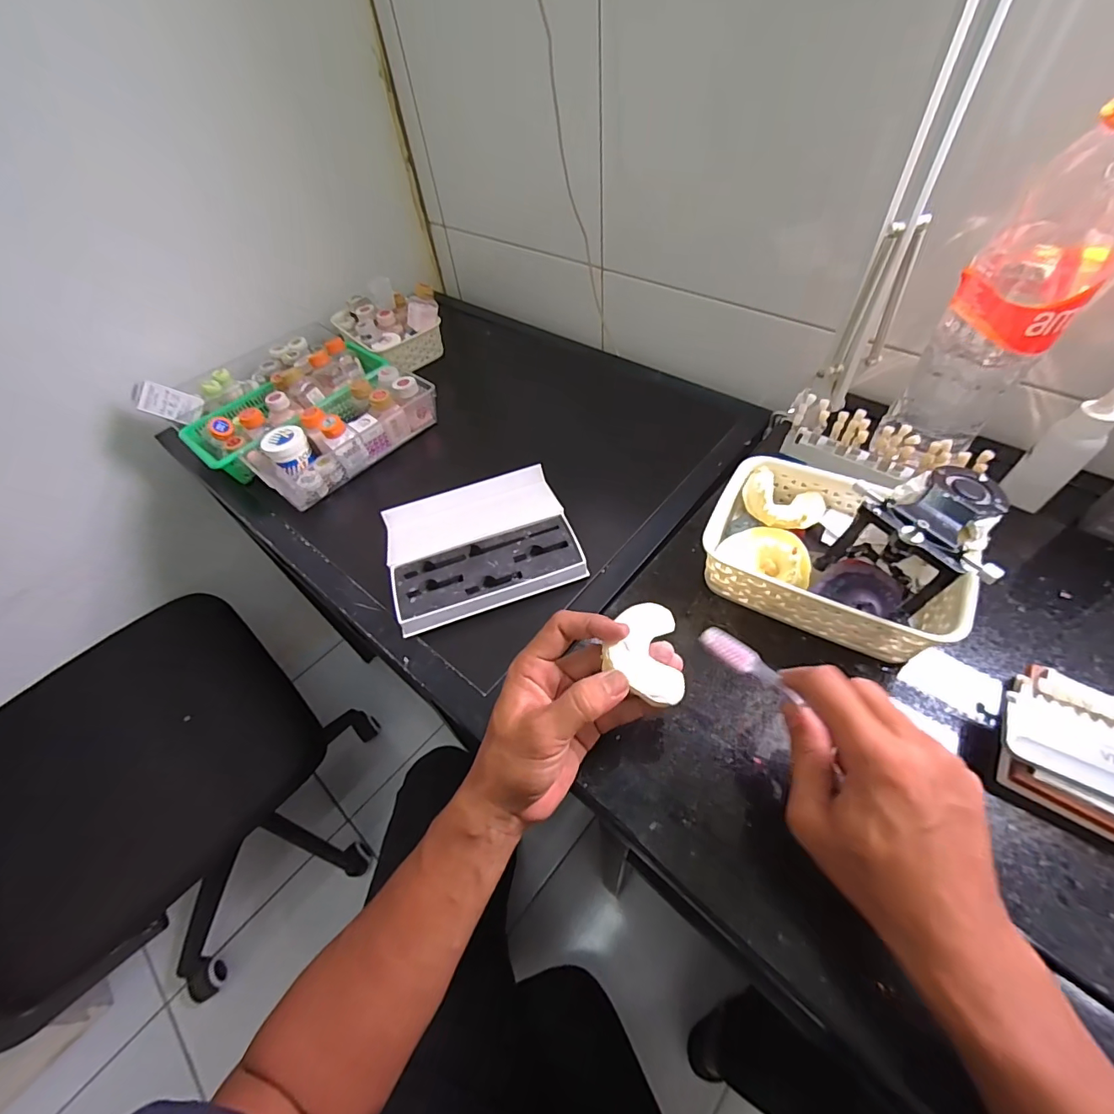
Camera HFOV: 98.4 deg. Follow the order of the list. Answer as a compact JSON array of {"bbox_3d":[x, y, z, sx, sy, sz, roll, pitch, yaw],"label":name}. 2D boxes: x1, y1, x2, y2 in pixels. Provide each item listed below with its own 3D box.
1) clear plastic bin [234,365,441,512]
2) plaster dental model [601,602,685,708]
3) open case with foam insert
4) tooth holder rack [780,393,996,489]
[{"bbox_3d":[-0.319,-0.190,0.704,0.138,0.075,0.262,34,63,27],"label":"clear plastic bin"},{"bbox_3d":[0.058,0.066,0.336,0.055,0.022,0.069,13,57,-10],"label":"plaster dental model"},{"bbox_3d":[-0.097,-0.025,0.590,0.213,0.028,0.200,-18,54,-9],"label":"open case with foam insert"},{"bbox_3d":[0.298,-0.100,0.453,0.156,0.057,0.029,36,64,27],"label":"tooth holder rack"}]

